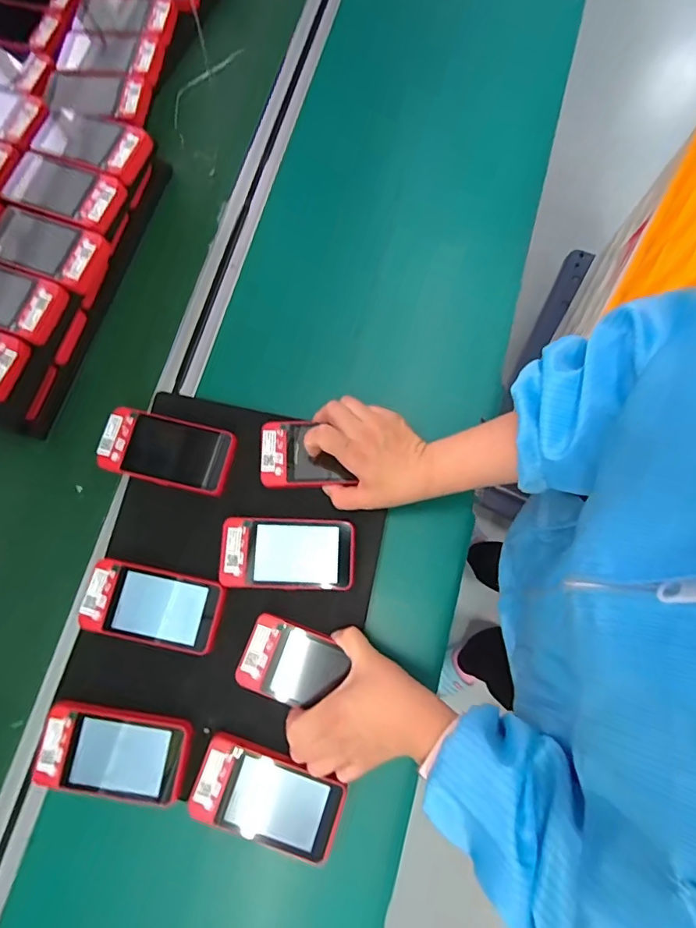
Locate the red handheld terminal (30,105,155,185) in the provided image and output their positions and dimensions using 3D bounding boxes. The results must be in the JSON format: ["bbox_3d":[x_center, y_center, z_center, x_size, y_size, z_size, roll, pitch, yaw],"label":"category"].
[{"bbox_3d":[-0.268,-0.340,0.516,0.118,0.029,0.063,22,78,6],"label":"red handheld terminal"}]

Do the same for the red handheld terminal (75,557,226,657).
[{"bbox_3d":[-0.174,0.125,0.427,0.118,0.012,0.063,12,78,4],"label":"red handheld terminal"}]

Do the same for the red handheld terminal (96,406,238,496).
[{"bbox_3d":[-0.172,-0.013,0.459,0.120,0.019,0.062,13,78,4],"label":"red handheld terminal"}]

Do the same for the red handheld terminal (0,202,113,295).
[{"bbox_3d":[-0.304,-0.216,0.482,0.121,0.019,0.062,22,78,6],"label":"red handheld terminal"}]

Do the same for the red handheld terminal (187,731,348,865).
[{"bbox_3d":[-0.066,0.275,0.397,0.120,0.015,0.063,20,78,6],"label":"red handheld terminal"}]

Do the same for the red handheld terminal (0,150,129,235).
[{"bbox_3d":[-0.292,-0.281,0.496,0.126,0.011,0.067,23,79,6],"label":"red handheld terminal"}]

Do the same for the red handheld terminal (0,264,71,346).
[{"bbox_3d":[-0.338,-0.162,0.472,0.117,0.016,0.062,20,77,6],"label":"red handheld terminal"}]

